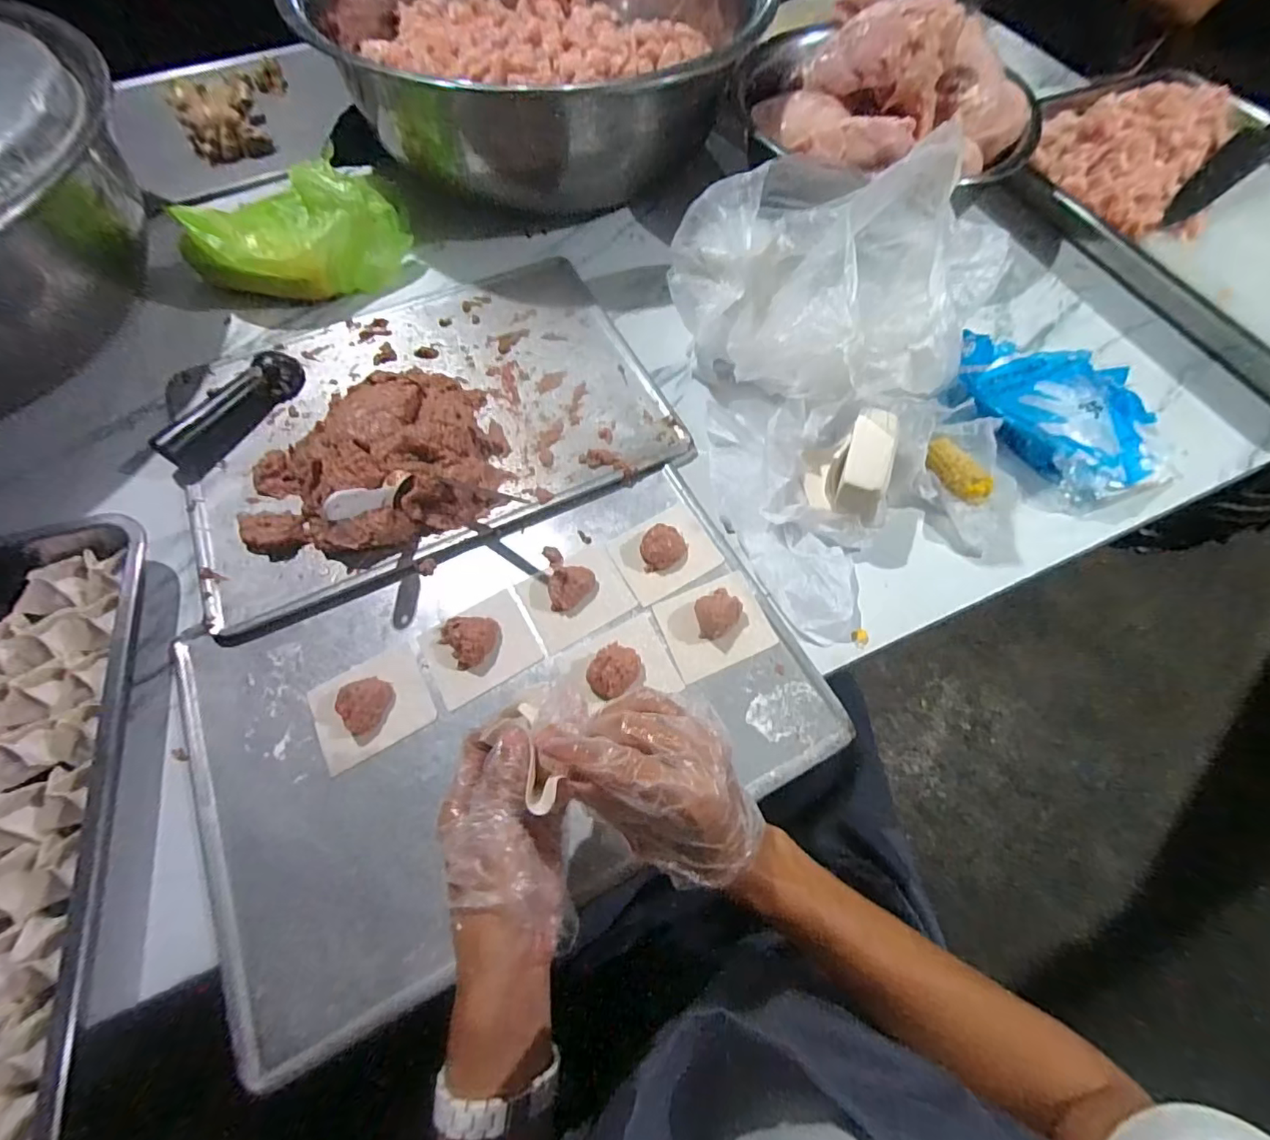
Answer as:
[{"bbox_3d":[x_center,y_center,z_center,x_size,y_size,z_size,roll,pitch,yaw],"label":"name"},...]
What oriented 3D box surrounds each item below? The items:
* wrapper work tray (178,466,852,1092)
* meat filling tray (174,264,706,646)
[{"bbox_3d":[-0.097,0.106,0.434,0.459,0.026,0.303,-22,67,-10],"label":"wrapper work tray"},{"bbox_3d":[-0.223,-0.183,0.551,0.458,0.050,0.367,-23,68,-11],"label":"meat filling tray"}]

